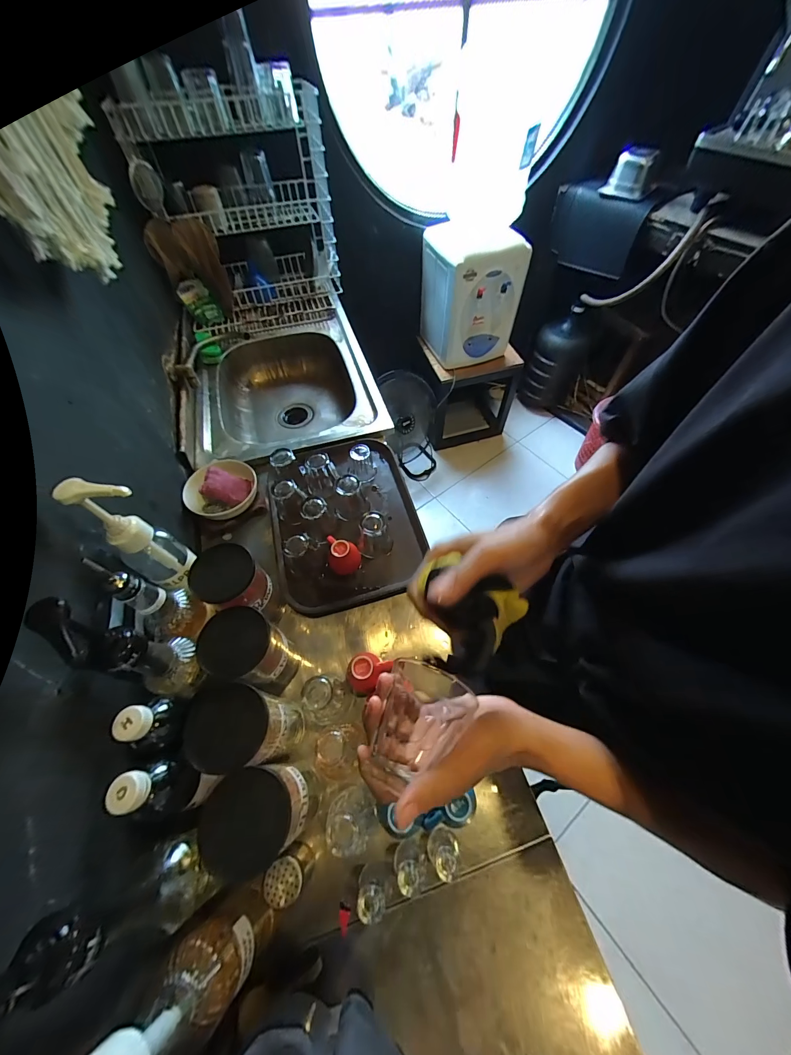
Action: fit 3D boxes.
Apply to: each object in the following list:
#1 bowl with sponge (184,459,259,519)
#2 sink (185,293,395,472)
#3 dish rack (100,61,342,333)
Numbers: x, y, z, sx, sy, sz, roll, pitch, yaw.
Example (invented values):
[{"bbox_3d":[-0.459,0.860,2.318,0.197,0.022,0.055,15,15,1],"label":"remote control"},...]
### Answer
[{"bbox_3d":[-0.378,-0.079,0.748,0.146,0.069,0.138,0,59,1],"label":"bowl with sponge"},{"bbox_3d":[-0.318,-0.385,1.029,0.475,0.187,0.534,-16,60,-9],"label":"sink"},{"bbox_3d":[-0.407,-0.888,0.986,0.440,0.467,0.315,-10,59,-5],"label":"dish rack"}]

